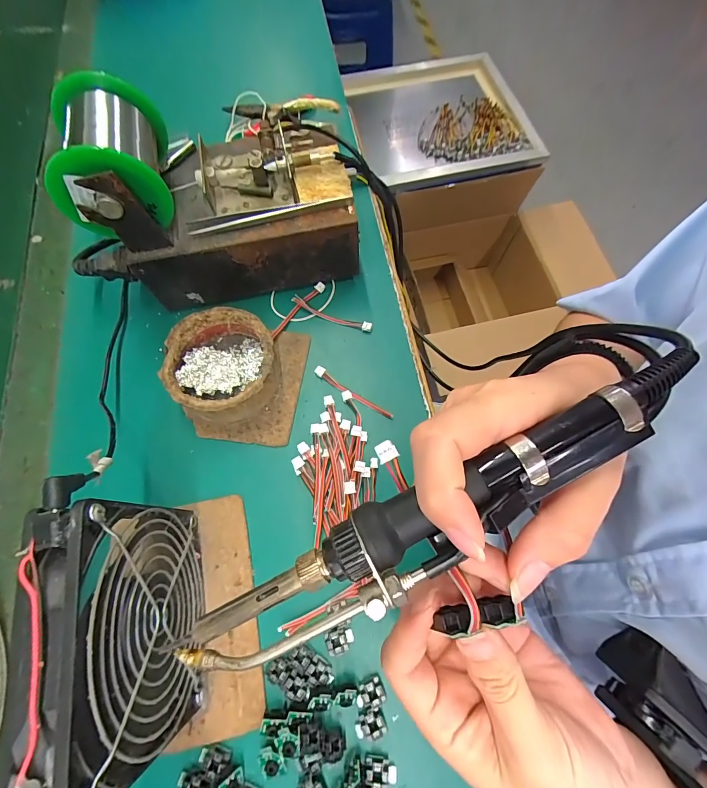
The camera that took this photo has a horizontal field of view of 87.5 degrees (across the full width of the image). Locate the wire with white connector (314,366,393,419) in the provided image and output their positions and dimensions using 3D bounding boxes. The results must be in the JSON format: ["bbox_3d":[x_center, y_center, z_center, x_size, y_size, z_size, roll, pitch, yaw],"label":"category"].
[{"bbox_3d":[-0.001,0.000,0.307,0.075,0.004,0.009,35,74,12],"label":"wire with white connector"}]

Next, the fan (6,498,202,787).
[{"bbox_3d":[-0.112,0.121,0.198,0.030,0.127,0.115,-12,70,-4],"label":"fan"}]

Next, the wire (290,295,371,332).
[{"bbox_3d":[-0.019,-0.071,0.330,0.075,0.010,0.011,19,71,7],"label":"wire"}]

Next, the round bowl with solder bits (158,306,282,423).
[{"bbox_3d":[-0.102,-0.021,0.295,0.080,0.042,0.083,0,70,1],"label":"round bowl with solder bits"}]

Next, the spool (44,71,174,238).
[{"bbox_3d":[-0.166,-0.161,0.256,0.071,0.064,0.092,-10,70,-5],"label":"spool"}]

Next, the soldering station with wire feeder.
[{"bbox_3d":[-0.115,-0.158,0.297,0.220,0.133,0.109,-12,70,-3],"label":"soldering station with wire feeder"}]

